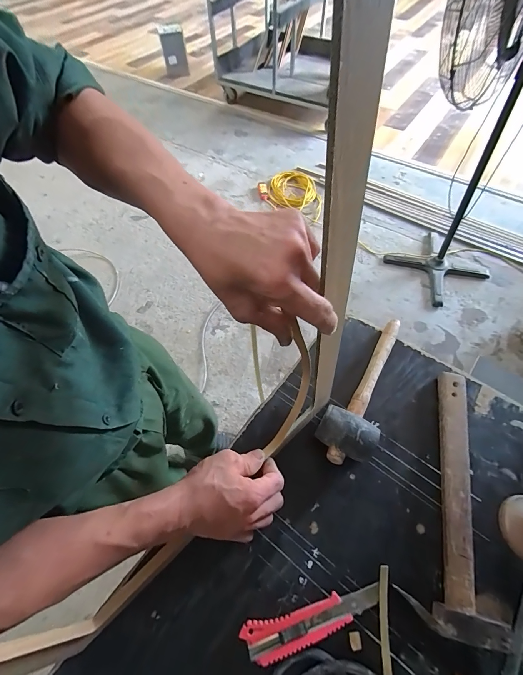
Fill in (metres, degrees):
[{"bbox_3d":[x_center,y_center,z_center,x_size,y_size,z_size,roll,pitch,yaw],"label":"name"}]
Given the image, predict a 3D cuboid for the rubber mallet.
[{"bbox_3d":[0.169,0.070,0.486,0.080,0.064,0.283,25,62,15],"label":"rubber mallet"}]

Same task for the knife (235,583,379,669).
[{"bbox_3d":[0.062,0.338,0.355,0.165,0.016,0.038,-12,60,-6],"label":"knife"}]

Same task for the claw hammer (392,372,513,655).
[{"bbox_3d":[0.268,0.203,0.422,0.100,0.034,0.331,15,60,9],"label":"claw hammer"}]

